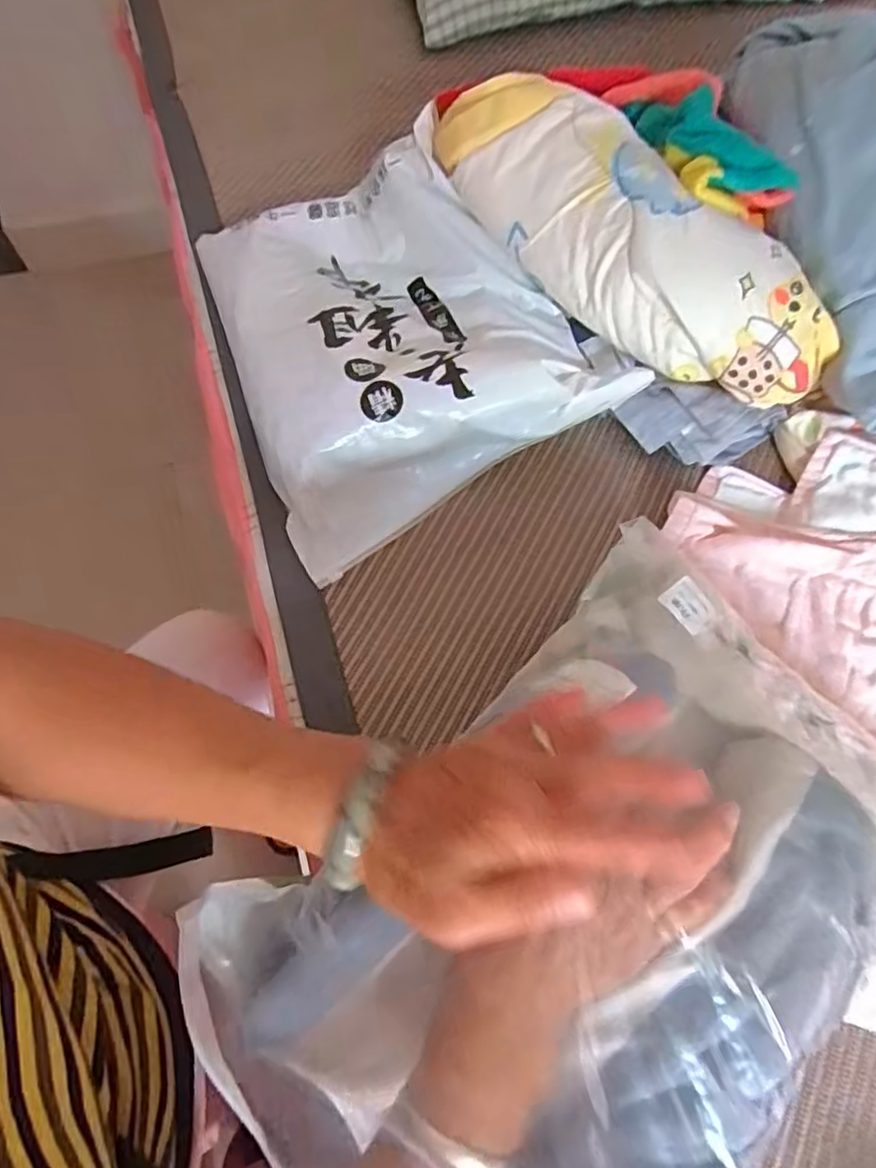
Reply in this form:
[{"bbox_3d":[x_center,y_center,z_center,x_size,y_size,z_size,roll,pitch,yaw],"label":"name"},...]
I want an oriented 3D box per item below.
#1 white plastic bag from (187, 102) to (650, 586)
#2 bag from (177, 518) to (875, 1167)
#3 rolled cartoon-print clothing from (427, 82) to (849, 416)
[{"bbox_3d":[-0.059,-0.238,0.594,0.302,0.109,0.367,-28,69,-14],"label":"white plastic bag"},{"bbox_3d":[0.089,0.158,0.338,0.377,0.068,0.259,-37,72,-17],"label":"bag"},{"bbox_3d":[0.166,-0.293,0.544,0.370,0.110,0.111,41,70,15],"label":"rolled cartoon-print clothing"}]

